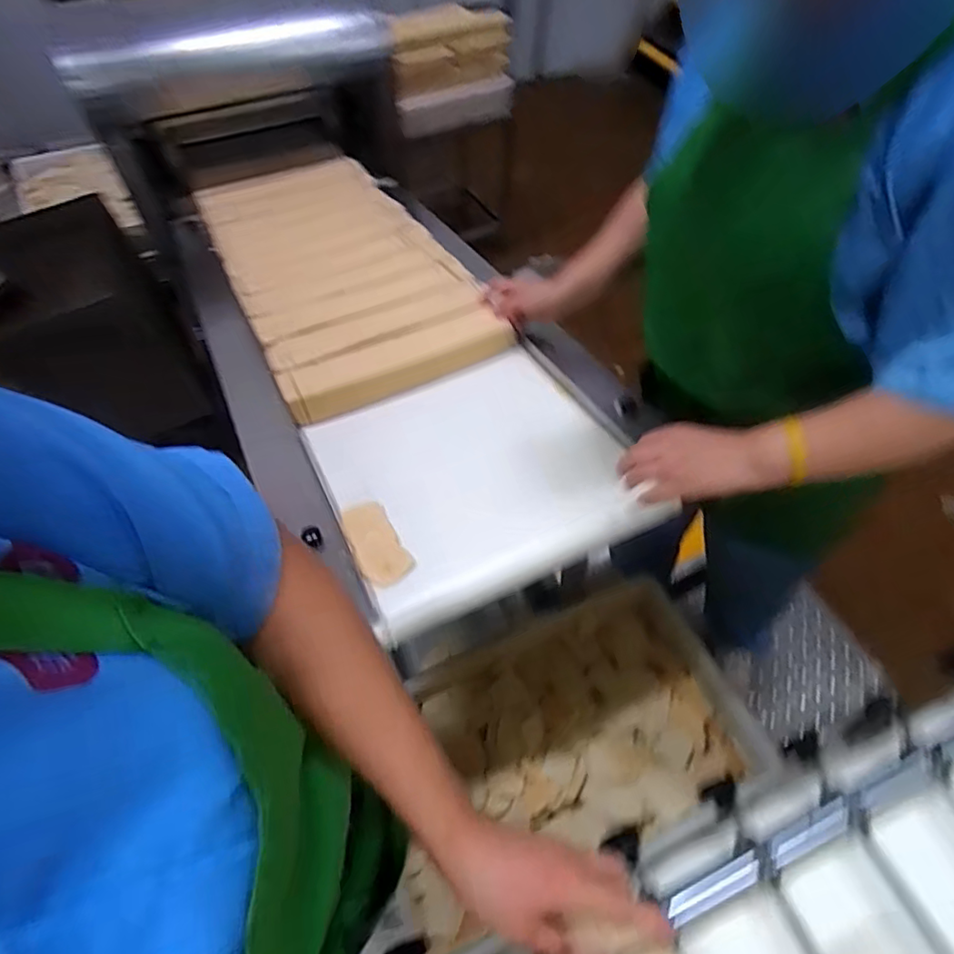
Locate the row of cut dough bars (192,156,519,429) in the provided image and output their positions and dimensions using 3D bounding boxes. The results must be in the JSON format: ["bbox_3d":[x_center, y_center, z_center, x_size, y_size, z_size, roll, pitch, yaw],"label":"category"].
[{"bbox_3d":[-0.299,-0.458,1.120,0.403,0.053,0.867,-23,60,-16],"label":"row of cut dough bars"}]

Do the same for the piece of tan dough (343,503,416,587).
[{"bbox_3d":[-0.125,0.082,0.689,0.059,0.017,0.110,-30,63,-12],"label":"piece of tan dough"}]

